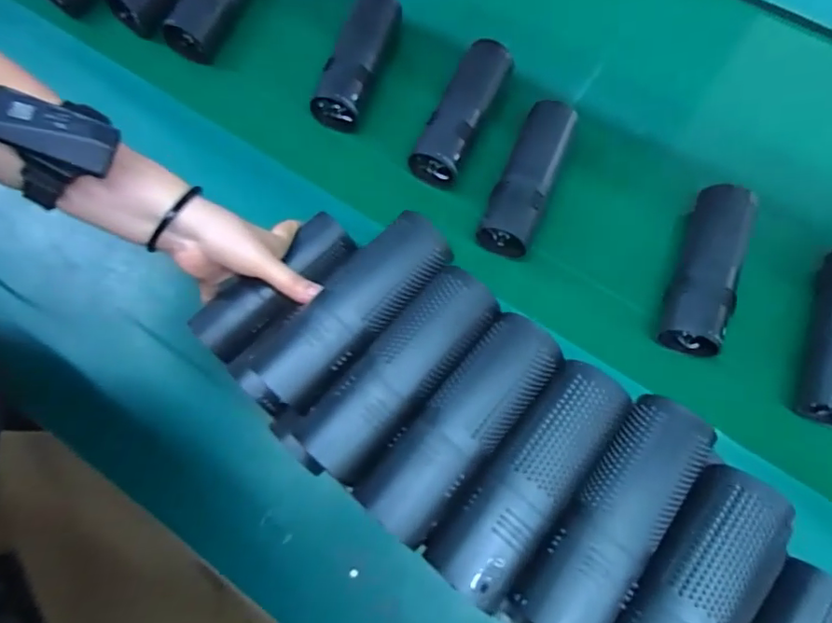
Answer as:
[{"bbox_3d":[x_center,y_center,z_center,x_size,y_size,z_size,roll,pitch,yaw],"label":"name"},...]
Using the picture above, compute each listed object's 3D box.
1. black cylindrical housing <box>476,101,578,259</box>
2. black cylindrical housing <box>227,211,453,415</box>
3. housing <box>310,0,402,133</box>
[{"bbox_3d":[0.115,-0.136,0.557,0.052,0.057,0.159,21,73,9],"label":"black cylindrical housing"},{"bbox_3d":[-0.050,0.003,0.399,0.063,0.048,0.174,41,77,14],"label":"black cylindrical housing"},{"bbox_3d":[-0.064,-0.284,0.616,0.054,0.059,0.159,18,73,8],"label":"housing"}]

